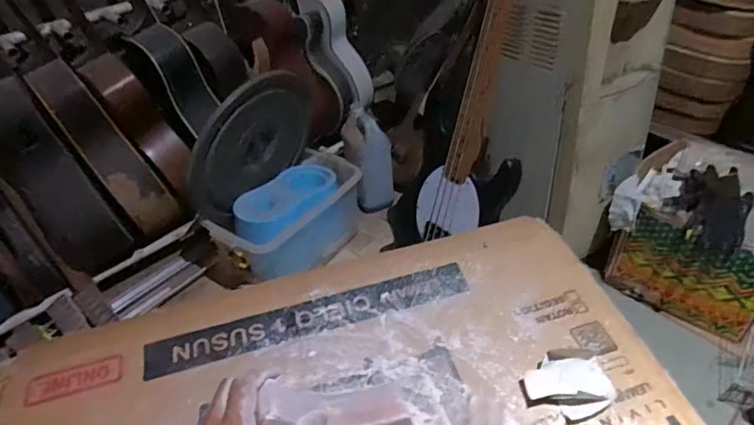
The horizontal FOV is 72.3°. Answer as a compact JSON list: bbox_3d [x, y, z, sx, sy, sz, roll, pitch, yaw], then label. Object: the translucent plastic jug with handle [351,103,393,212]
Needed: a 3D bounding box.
[{"bbox_3d":[-0.012,-0.164,1.577,0.122,0.325,0.111,-8,11,-6],"label":"translucent plastic jug with handle"}]

